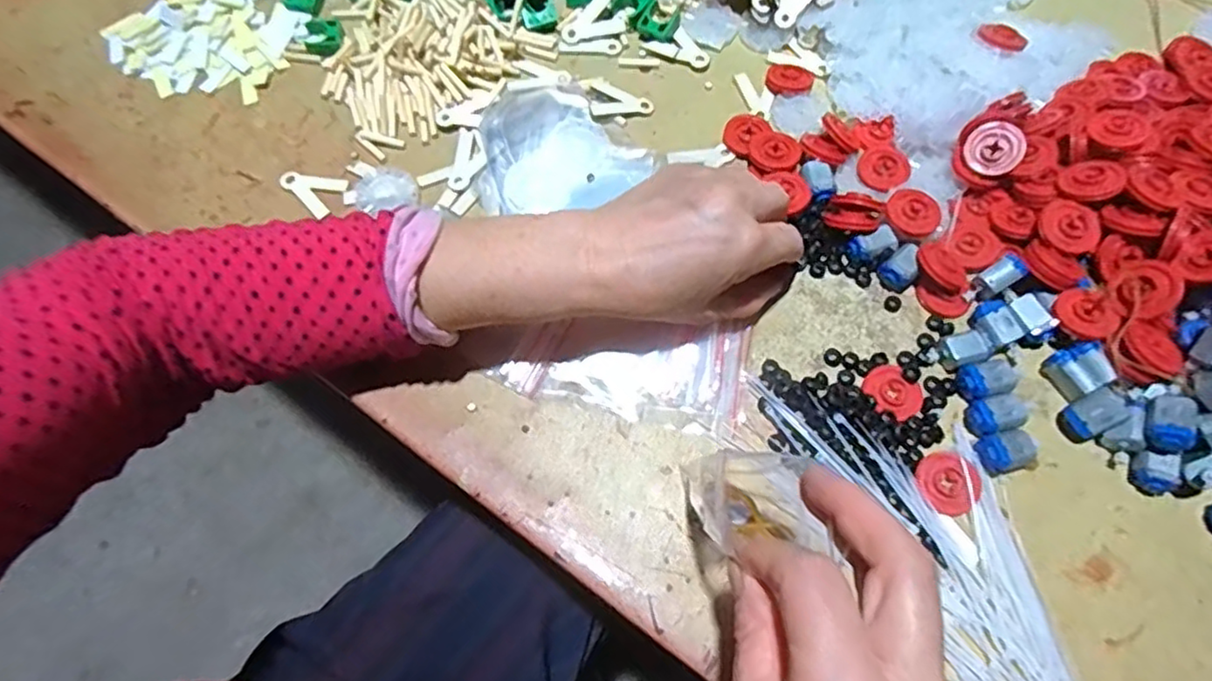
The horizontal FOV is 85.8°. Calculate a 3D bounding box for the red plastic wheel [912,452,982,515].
[{"bbox_3d":[0.183,0.075,0.348,0.032,0.004,0.032,0,68,1],"label":"red plastic wheel"}]

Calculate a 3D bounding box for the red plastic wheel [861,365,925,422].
[{"bbox_3d":[0.162,0.030,0.369,0.030,0.006,0.032,0,68,1],"label":"red plastic wheel"}]

